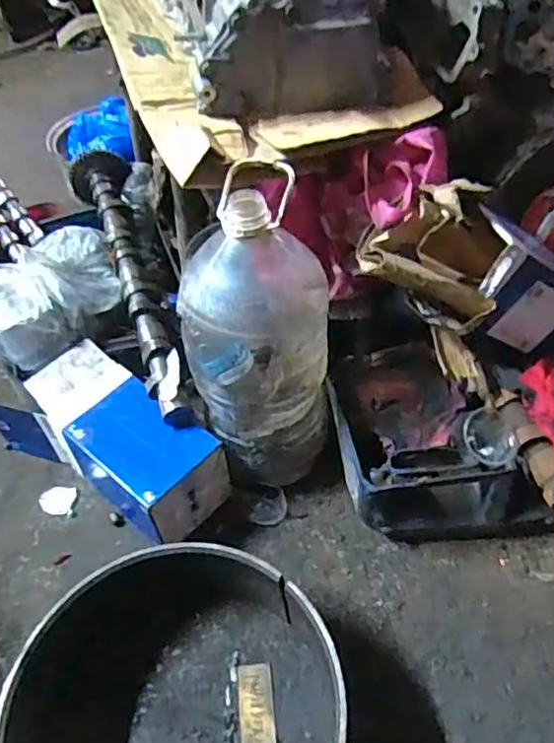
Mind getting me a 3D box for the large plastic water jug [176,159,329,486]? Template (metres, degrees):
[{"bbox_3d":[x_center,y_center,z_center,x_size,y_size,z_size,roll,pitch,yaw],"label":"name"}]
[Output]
[{"bbox_3d":[-0.017,-0.027,0.737,0.151,0.352,0.140,-3,50,3],"label":"large plastic water jug"}]

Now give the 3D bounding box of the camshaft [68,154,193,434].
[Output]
[{"bbox_3d":[-0.224,-0.165,0.970,0.093,0.075,0.610,-19,51,-10],"label":"camshaft"}]

